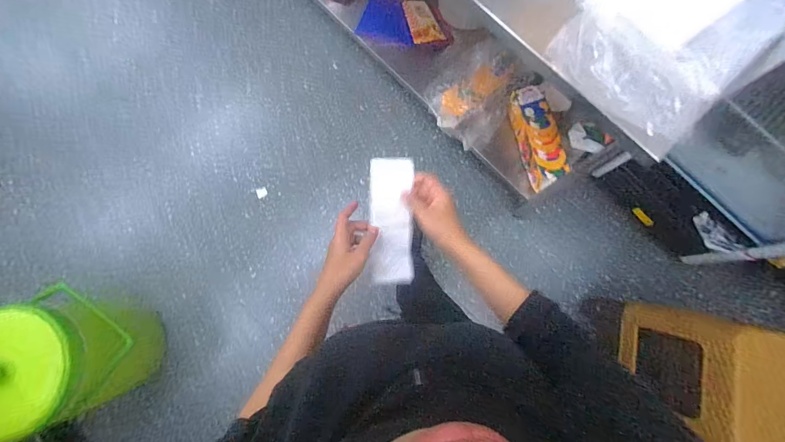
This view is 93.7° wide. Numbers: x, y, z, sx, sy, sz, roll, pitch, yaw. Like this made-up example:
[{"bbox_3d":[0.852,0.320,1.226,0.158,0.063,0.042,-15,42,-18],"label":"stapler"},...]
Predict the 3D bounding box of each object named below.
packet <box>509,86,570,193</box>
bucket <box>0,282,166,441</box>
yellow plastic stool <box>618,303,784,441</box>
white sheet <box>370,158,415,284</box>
[{"bbox_3d":[0.497,-0.292,1.264,0.111,0.105,0.357,-11,80,-1],"label":"packet"},{"bbox_3d":[-1.005,0.412,1.172,0.333,0.518,0.353,0,80,2],"label":"bucket"},{"bbox_3d":[0.849,0.400,0.939,0.315,0.380,0.266,12,80,4],"label":"yellow plastic stool"},{"bbox_3d":[0.000,0.000,0.565,0.063,0.012,0.189,-2,92,-3],"label":"white sheet"}]

